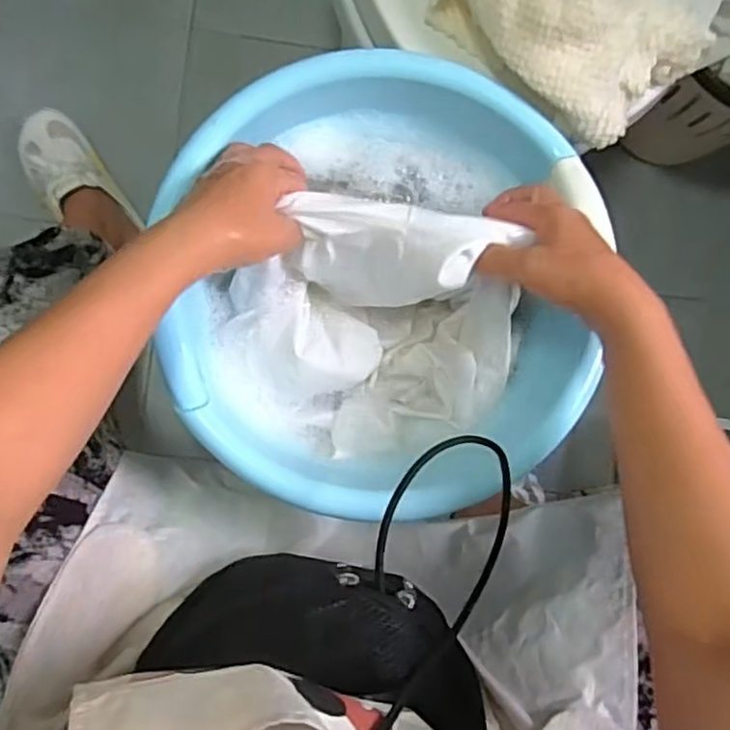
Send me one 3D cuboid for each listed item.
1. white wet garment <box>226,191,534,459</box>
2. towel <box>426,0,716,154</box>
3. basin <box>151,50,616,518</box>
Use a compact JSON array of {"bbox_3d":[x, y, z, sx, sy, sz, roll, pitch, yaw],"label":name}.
[{"bbox_3d":[0.007,-0.023,0.509,0.220,0.116,0.172,6,85,-5],"label":"white wet garment"},{"bbox_3d":[0.144,-0.260,0.504,0.224,0.069,0.113,31,84,-2],"label":"towel"},{"bbox_3d":[0.014,-0.064,0.514,0.303,0.112,0.333,0,85,-5],"label":"basin"}]

